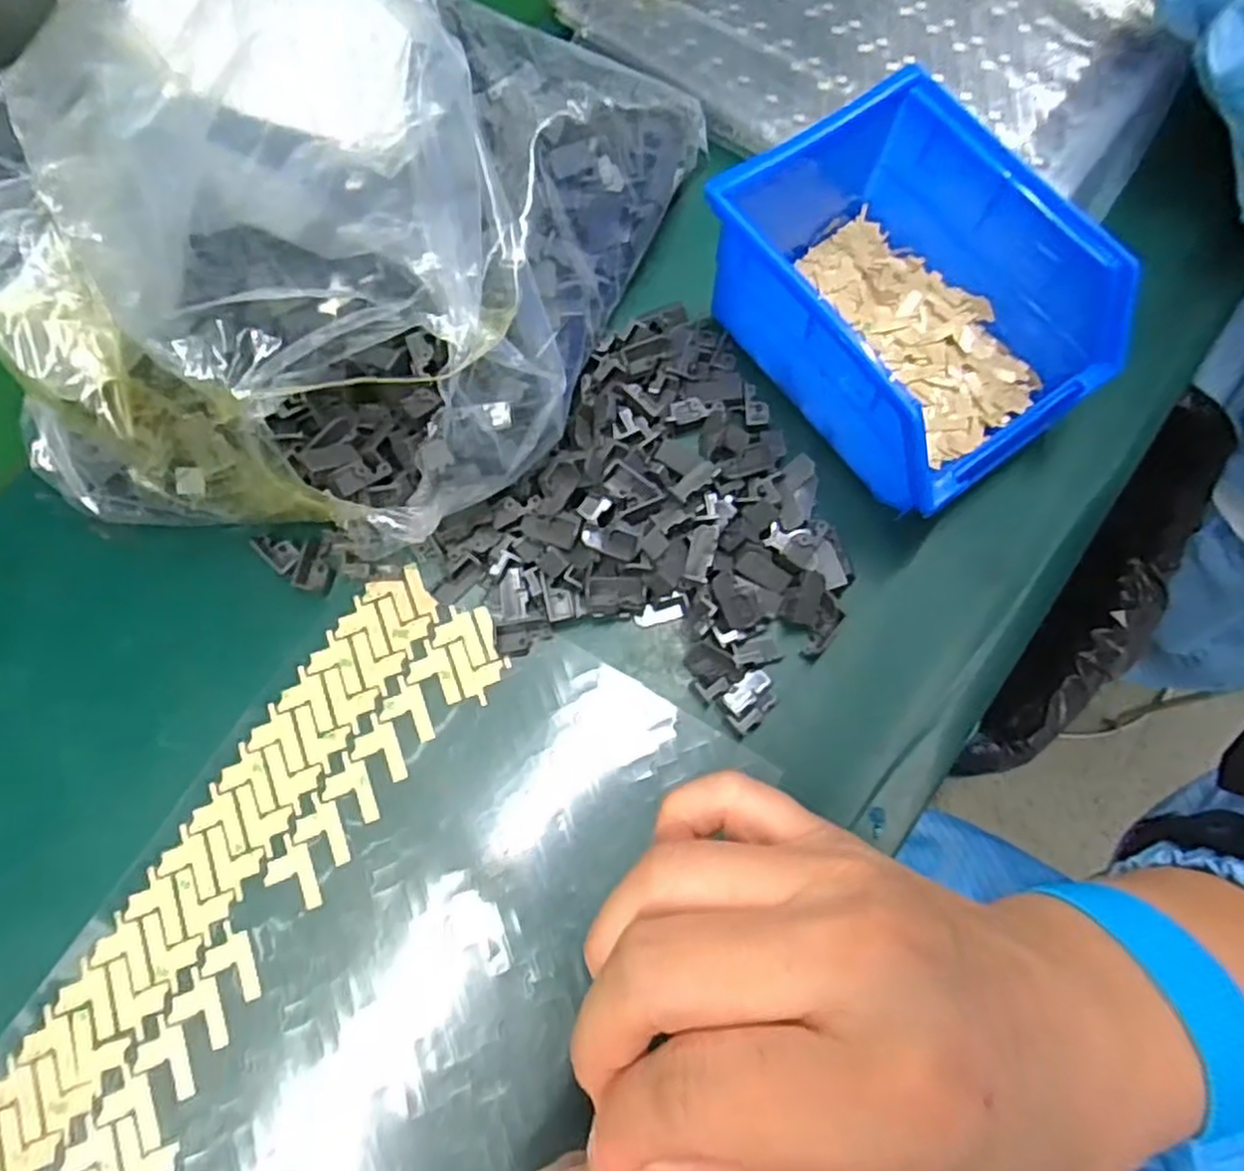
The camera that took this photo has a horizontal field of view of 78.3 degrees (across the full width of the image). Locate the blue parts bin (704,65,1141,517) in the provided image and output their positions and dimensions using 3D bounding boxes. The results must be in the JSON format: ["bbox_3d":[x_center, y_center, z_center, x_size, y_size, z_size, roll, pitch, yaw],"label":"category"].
[{"bbox_3d":[0.110,-0.112,0.298,0.105,0.058,0.142,-35,76,-11],"label":"blue parts bin"}]

